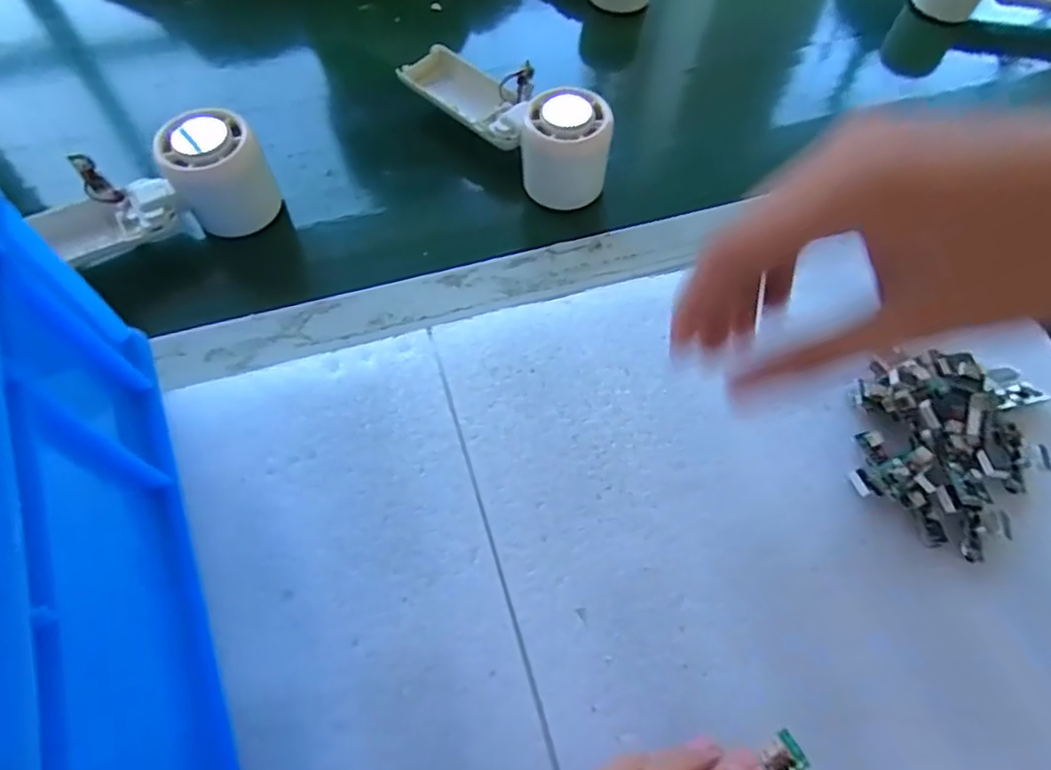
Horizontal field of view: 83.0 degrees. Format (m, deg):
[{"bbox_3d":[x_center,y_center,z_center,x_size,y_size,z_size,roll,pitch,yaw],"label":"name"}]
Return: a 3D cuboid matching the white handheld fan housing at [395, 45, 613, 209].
[{"bbox_3d":[-0.010,-0.188,0.400,0.160,0.056,0.056,41,66,17],"label":"white handheld fan housing"}]

